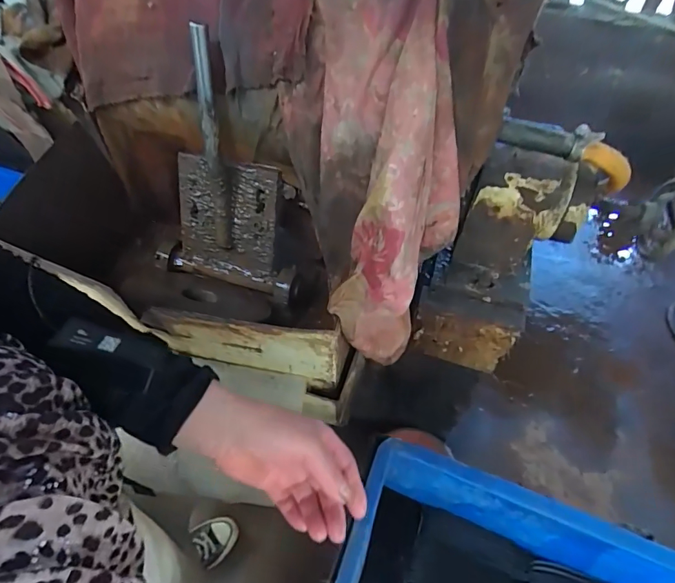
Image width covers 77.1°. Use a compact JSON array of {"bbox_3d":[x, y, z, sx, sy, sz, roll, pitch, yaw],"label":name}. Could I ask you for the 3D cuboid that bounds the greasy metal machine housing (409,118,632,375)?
[{"bbox_3d":[0.248,-0.048,0.634,0.175,0.415,0.150,26,58,17],"label":"greasy metal machine housing"}]

